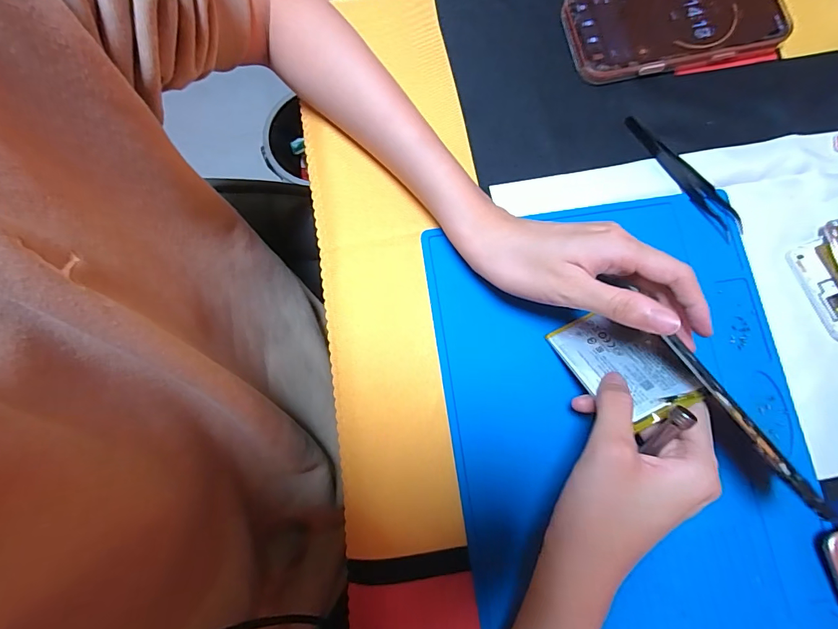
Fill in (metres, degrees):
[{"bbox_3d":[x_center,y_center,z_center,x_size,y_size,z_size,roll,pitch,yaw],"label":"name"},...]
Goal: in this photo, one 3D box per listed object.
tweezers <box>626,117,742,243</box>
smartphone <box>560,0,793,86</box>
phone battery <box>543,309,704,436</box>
[{"bbox_3d":[0.197,-0.104,0.301,0.016,0.007,0.114,-34,80,-5],"label":"tweezers"},{"bbox_3d":[0.203,-0.233,0.324,0.165,0.017,0.082,-9,78,-1],"label":"smartphone"},{"bbox_3d":[0.127,0.029,0.254,0.053,0.004,0.080,-28,48,-2],"label":"phone battery"}]

